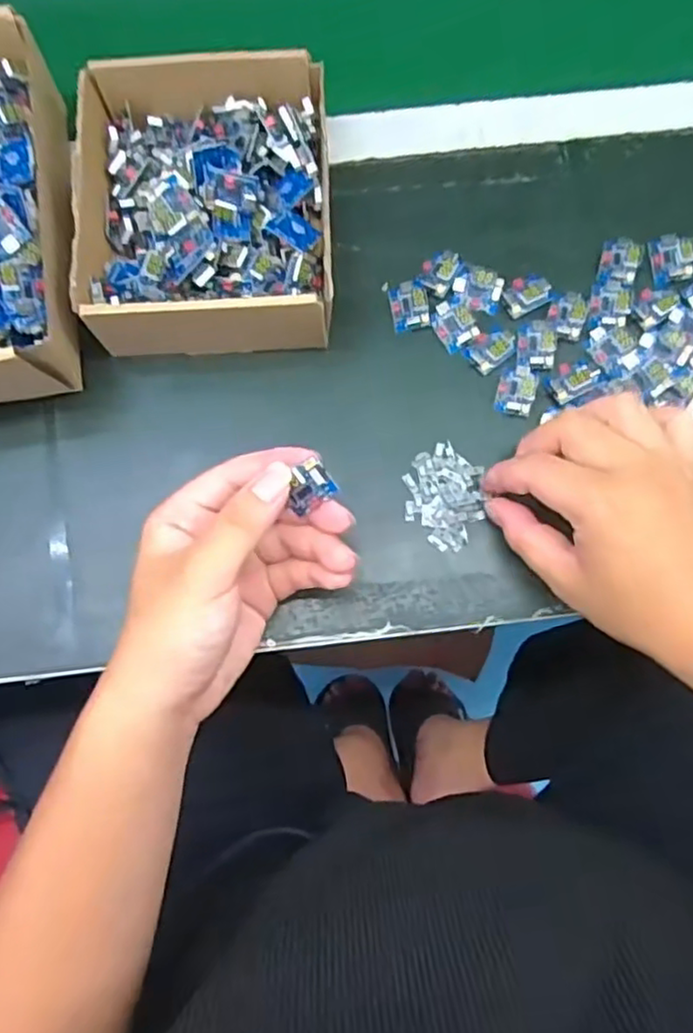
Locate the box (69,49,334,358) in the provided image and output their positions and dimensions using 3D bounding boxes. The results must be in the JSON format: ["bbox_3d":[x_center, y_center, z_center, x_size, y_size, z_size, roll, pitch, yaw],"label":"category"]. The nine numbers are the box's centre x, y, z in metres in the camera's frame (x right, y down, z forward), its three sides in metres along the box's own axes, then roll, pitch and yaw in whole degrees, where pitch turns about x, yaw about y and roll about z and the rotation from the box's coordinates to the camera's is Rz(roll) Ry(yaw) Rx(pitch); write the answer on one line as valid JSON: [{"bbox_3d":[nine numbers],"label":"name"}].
[{"bbox_3d":[-0.081,-0.187,0.405,0.140,0.056,0.177,-2,77,0],"label":"box"}]

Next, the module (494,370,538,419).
[{"bbox_3d":[0.101,-0.074,0.401,0.022,0.011,0.025,16,78,4],"label":"module"}]

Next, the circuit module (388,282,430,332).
[{"bbox_3d":[0.038,-0.130,0.414,0.022,0.005,0.031,-7,77,-1],"label":"circuit module"}]

